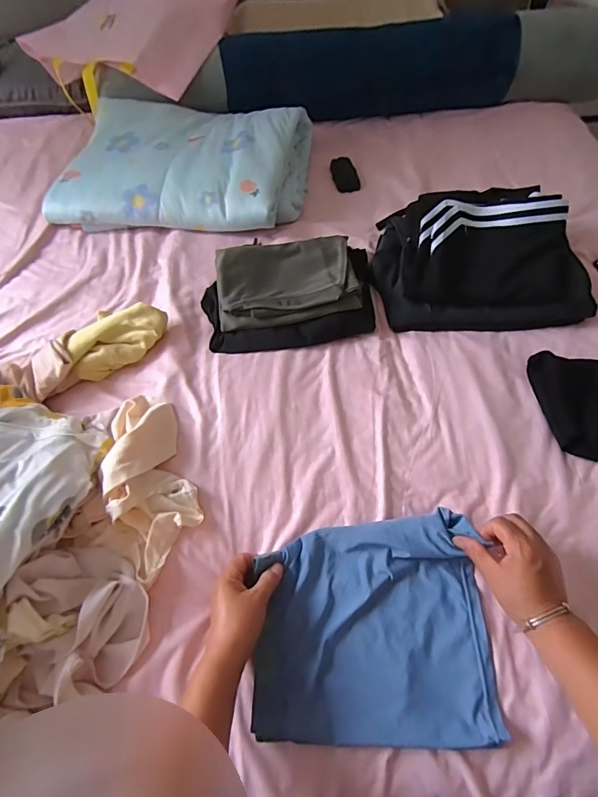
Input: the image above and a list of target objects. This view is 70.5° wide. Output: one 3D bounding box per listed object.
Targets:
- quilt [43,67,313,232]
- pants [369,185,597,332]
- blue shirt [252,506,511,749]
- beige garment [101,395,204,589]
[{"bbox_3d":[-0.249,-0.524,0.918,0.530,0.117,0.363,7,59,8],"label":"quilt"},{"bbox_3d":[0.297,-0.256,0.711,0.329,0.119,0.259,0,58,4],"label":"pants"},{"bbox_3d":[0.080,0.245,0.470,0.247,0.034,0.218,-1,58,3],"label":"blue shirt"},{"bbox_3d":[-0.200,0.104,0.563,0.102,0.061,0.236,-21,59,-9],"label":"beige garment"}]

